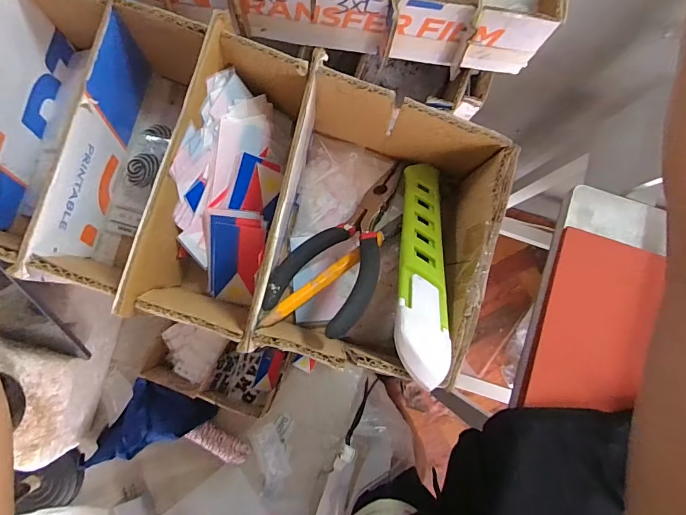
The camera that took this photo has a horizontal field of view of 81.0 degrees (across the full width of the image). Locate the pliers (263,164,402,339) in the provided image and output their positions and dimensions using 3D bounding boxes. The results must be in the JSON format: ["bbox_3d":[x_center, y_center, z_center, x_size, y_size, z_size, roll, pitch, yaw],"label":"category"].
[{"bbox_3d":[0.007,-0.012,0.253,0.056,0.011,0.136,16,52,23],"label":"pliers"}]

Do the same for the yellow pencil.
[{"bbox_3d":[-0.010,0.012,0.243,0.096,0.004,0.008,-36,87,-25],"label":"yellow pencil"}]

